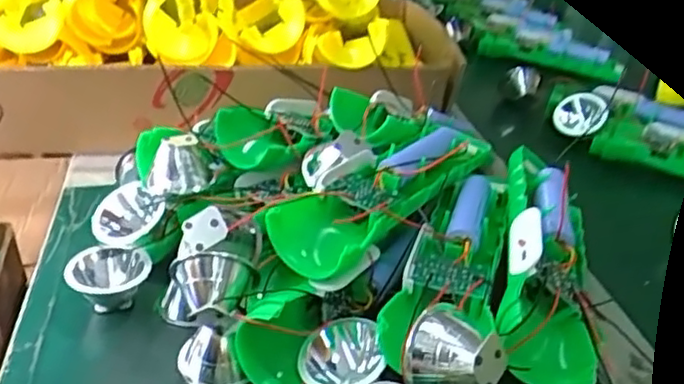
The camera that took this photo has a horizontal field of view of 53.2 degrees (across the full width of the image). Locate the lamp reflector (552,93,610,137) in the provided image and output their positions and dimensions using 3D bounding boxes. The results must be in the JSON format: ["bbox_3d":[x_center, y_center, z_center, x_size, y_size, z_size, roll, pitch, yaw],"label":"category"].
[{"bbox_3d":[0.207,-0.067,0.597,0.045,0.038,0.018,13,4,8],"label":"lamp reflector"}]

